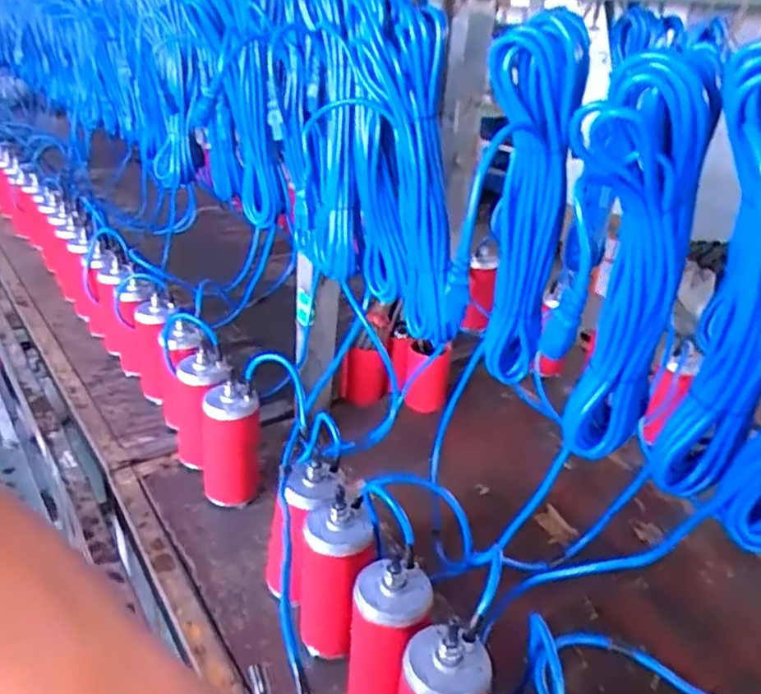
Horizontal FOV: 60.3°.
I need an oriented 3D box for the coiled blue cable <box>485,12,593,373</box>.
[{"bbox_3d":[0.126,-0.113,0.607,0.080,0.329,0.061,10,28,12],"label":"coiled blue cable"}]

